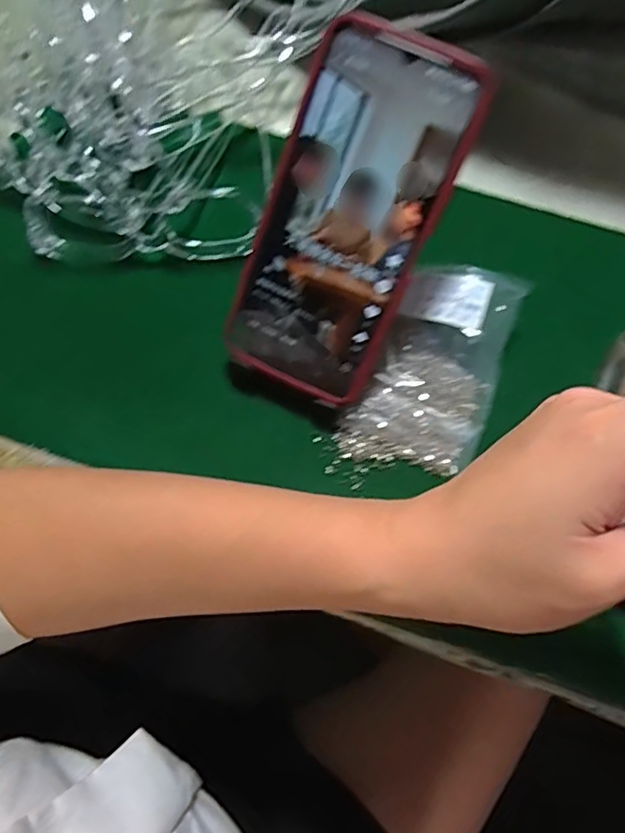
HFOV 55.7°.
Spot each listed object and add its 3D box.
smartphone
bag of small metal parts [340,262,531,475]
[{"bbox_3d":[0.016,-0.091,0.291,0.079,0.007,0.172,26,113,8],"label":"smartphone"},{"bbox_3d":[0.067,-0.028,0.328,0.073,0.017,0.117,19,89,-2],"label":"bag of small metal parts"}]

